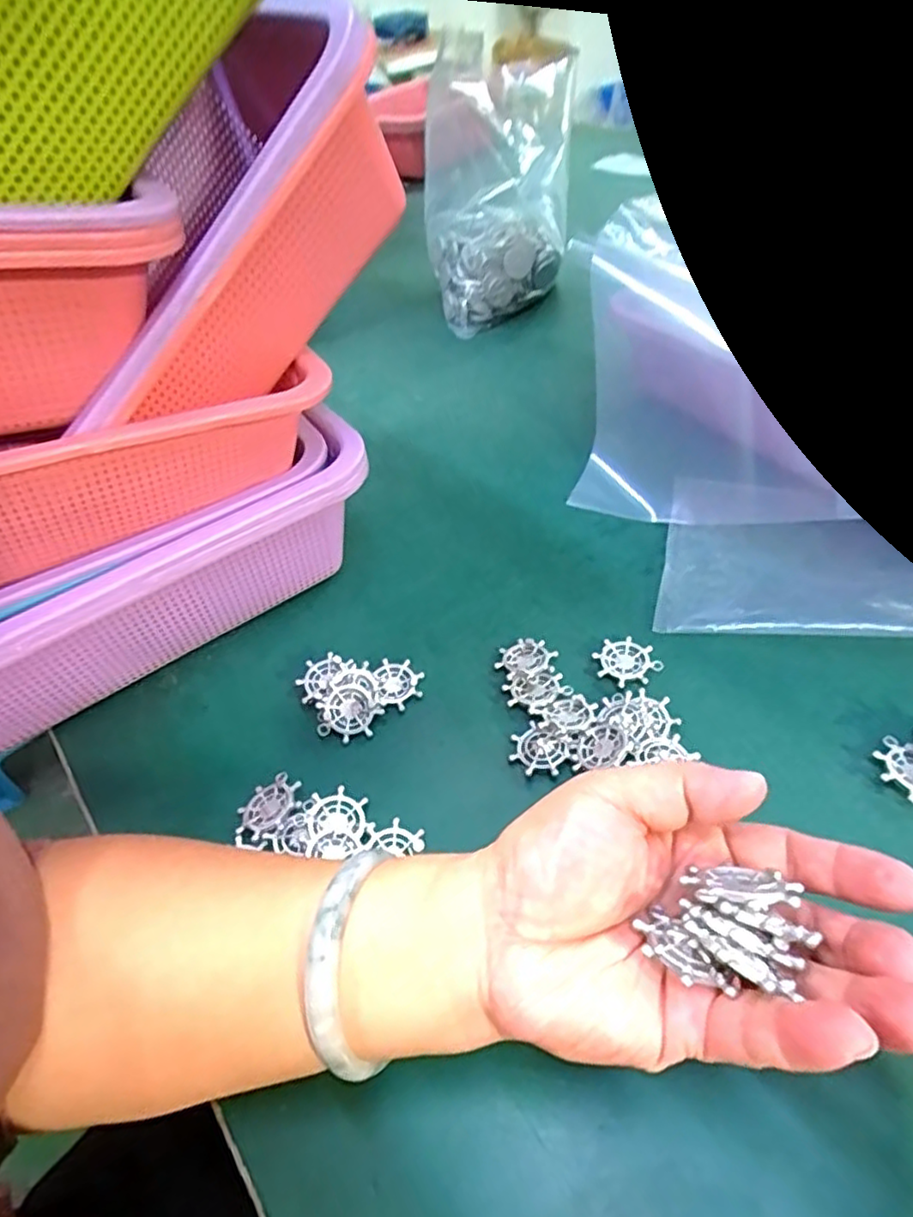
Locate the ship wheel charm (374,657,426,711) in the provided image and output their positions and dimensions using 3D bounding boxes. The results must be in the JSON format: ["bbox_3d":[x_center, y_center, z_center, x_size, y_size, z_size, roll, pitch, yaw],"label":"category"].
[{"bbox_3d":[-0.031,0.040,0.353,0.025,0.005,0.029,11,48,-9],"label":"ship wheel charm"}]

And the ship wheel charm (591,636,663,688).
[{"bbox_3d":[0.092,0.028,0.351,0.033,0.004,0.031,-11,44,-3],"label":"ship wheel charm"}]

